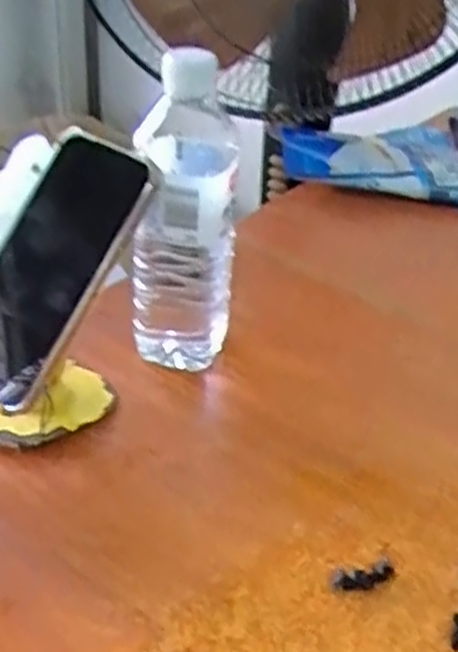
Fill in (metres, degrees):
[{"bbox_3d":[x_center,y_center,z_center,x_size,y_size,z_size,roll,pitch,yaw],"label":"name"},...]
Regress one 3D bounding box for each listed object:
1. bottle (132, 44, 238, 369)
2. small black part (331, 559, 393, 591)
[{"bbox_3d":[-0.029,-0.070,0.524,0.065,0.206,0.077,2,34,-2],"label":"bottle"},{"bbox_3d":[0.071,0.132,0.422,0.034,0.011,0.011,-8,35,-16],"label":"small black part"}]

